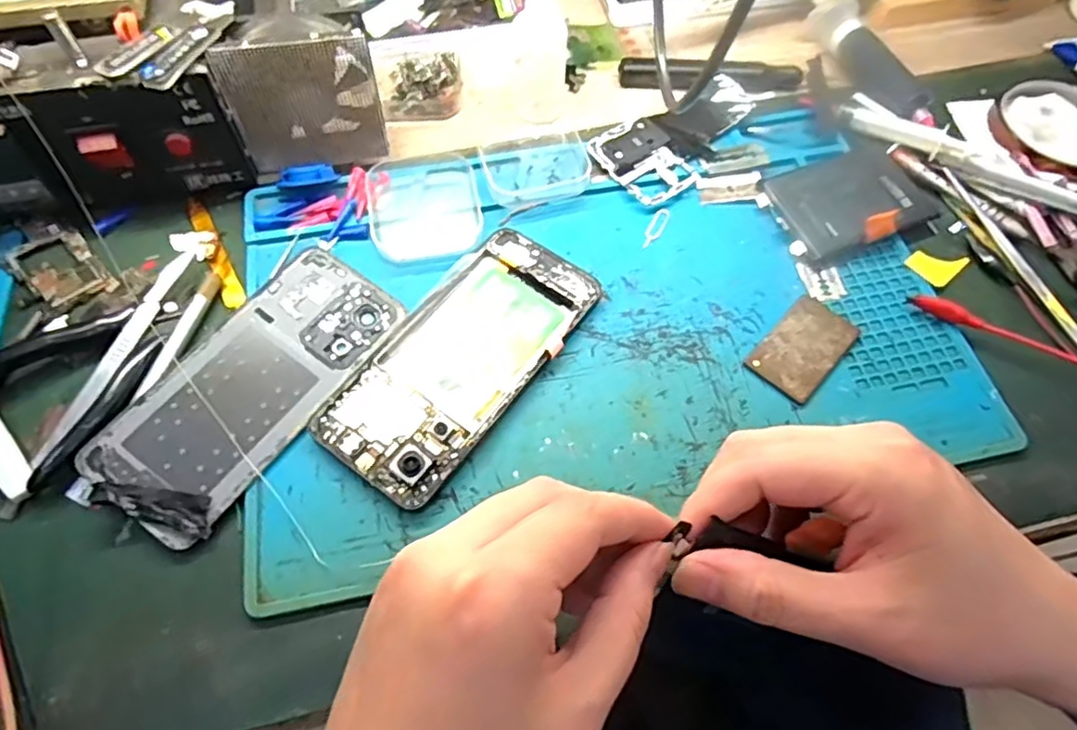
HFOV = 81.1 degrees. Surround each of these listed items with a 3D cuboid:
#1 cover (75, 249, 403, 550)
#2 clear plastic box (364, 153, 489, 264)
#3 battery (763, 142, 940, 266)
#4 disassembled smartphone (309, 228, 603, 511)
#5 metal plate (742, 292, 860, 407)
[{"bbox_3d":[-0.145,0.008,0.317,0.072,0.008,0.158,31,66,14],"label":"cover"},{"bbox_3d":[-0.067,-0.096,0.372,0.065,0.020,0.076,-10,63,-7],"label":"clear plastic box"},{"bbox_3d":[0.187,-0.102,0.381,0.087,0.010,0.067,-21,60,-10],"label":"battery"},{"bbox_3d":[-0.038,-0.006,0.329,0.072,0.007,0.159,35,67,15],"label":"disassembled smartphone"},{"bbox_3d":[0.142,-0.010,0.338,0.036,0.004,0.062,41,69,17],"label":"metal plate"}]

